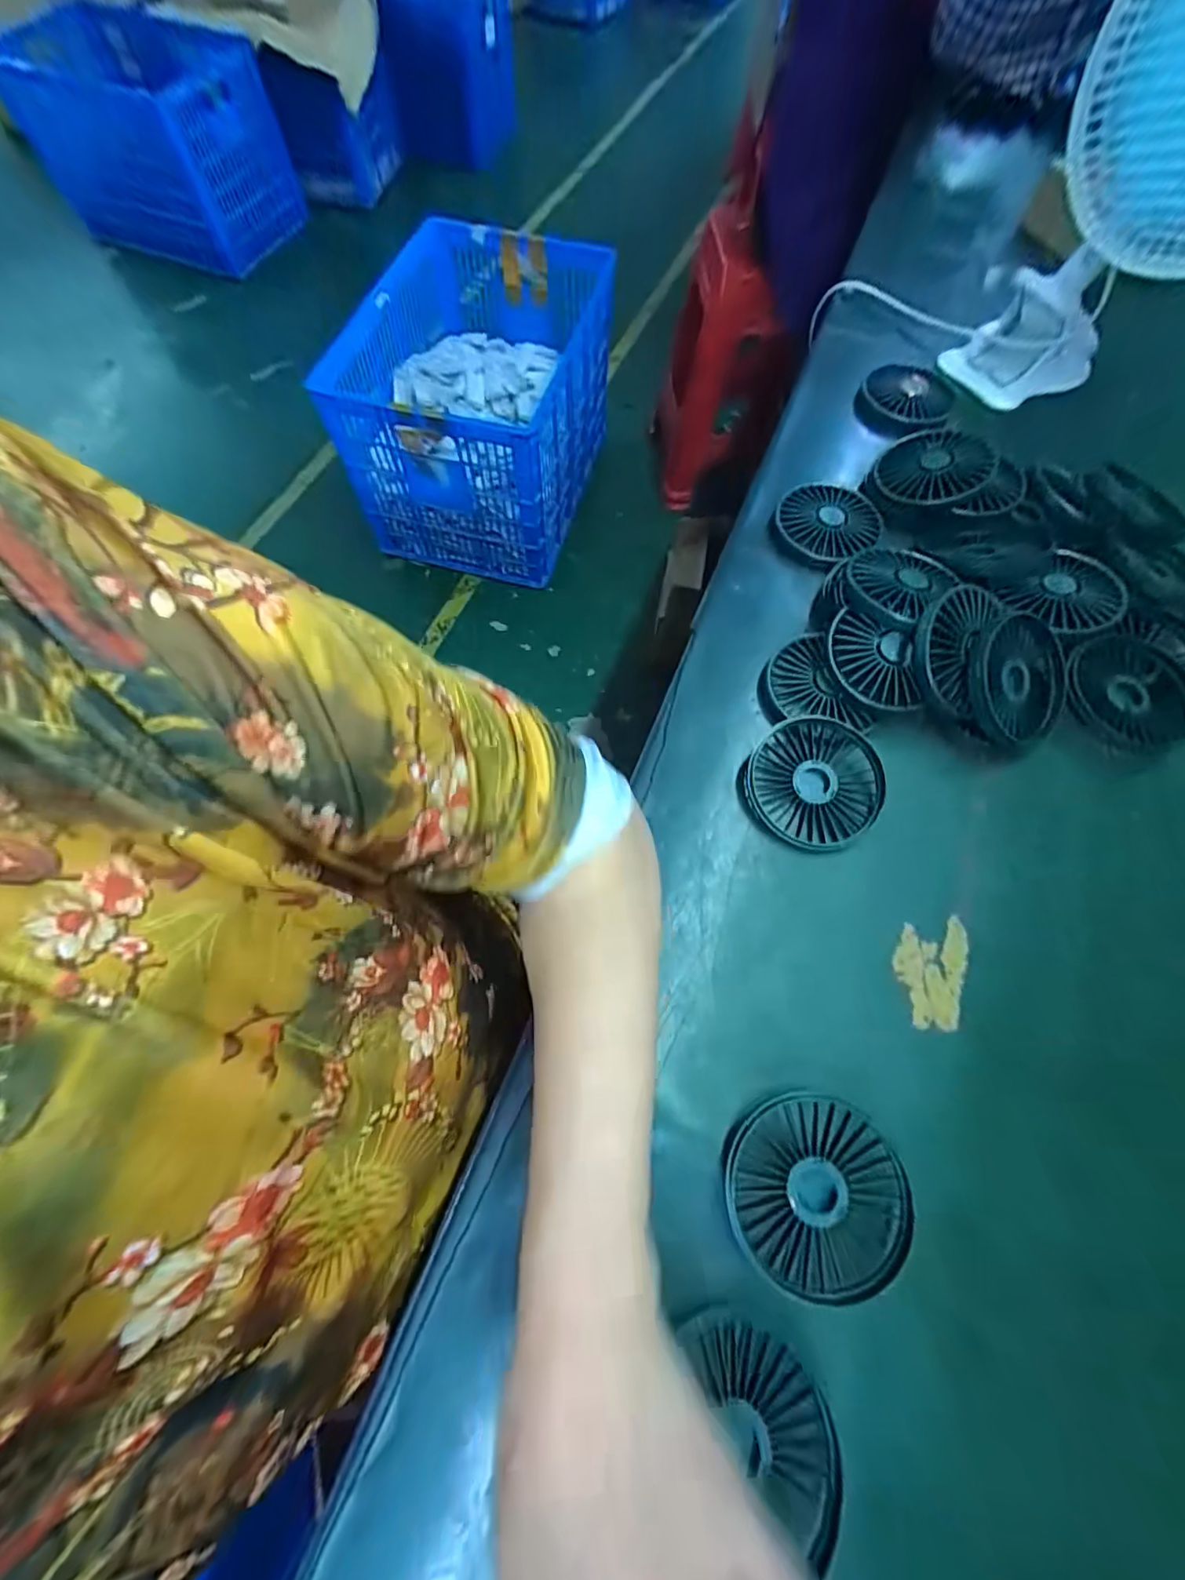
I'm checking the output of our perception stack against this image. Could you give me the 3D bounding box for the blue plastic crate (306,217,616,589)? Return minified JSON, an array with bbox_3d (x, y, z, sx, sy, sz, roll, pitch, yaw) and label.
[{"bbox_3d":[-0.260,-0.969,1.320,0.505,0.428,0.736,13,69,3],"label":"blue plastic crate"}]

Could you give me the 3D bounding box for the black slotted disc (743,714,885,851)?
[{"bbox_3d":[0.150,-0.007,0.345,0.084,0.017,0.091,-1,68,2],"label":"black slotted disc"}]

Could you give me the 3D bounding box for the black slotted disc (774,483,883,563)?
[{"bbox_3d":[0.203,-0.230,0.441,0.081,0.013,0.081,-1,68,2],"label":"black slotted disc"}]

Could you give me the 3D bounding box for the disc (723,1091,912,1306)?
[{"bbox_3d":[0.111,0.200,0.261,0.084,0.017,0.082,-1,68,2],"label":"disc"}]

